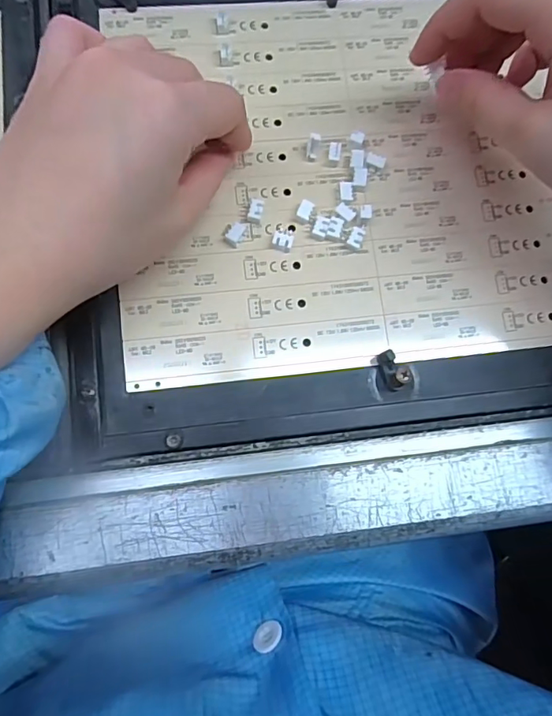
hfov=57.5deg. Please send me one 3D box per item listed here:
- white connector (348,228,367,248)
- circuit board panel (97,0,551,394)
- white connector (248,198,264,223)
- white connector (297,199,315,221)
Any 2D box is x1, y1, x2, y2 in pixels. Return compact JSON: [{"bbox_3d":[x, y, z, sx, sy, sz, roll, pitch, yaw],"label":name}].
[{"bbox_3d":[0.041,-0.061,0.259,0.007,0.005,0.010,16,80,-2],"label":"white connector"},{"bbox_3d":[0.040,-0.097,0.265,0.239,0.008,0.201,-6,82,-5],"label":"circuit board panel"},{"bbox_3d":[-0.010,-0.075,0.256,0.007,0.006,0.011,11,81,-3],"label":"white connector"},{"bbox_3d":[0.015,-0.075,0.258,0.007,0.006,0.010,20,80,-1],"label":"white connector"}]

